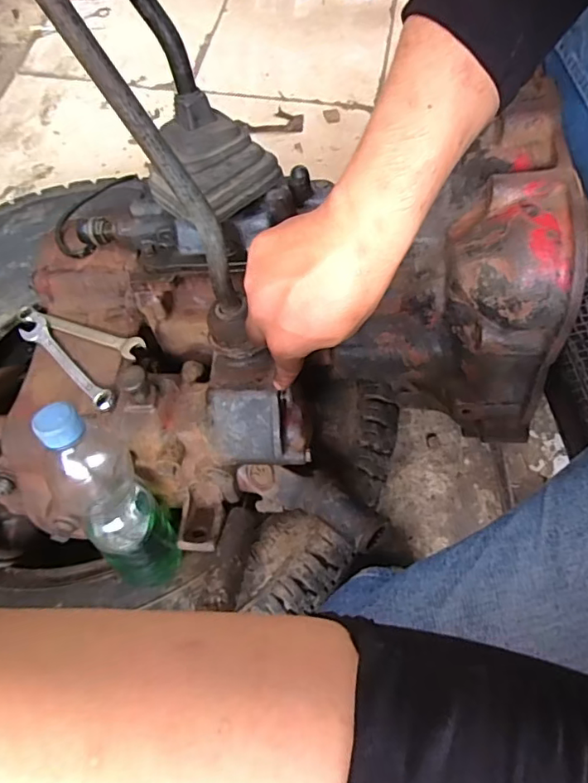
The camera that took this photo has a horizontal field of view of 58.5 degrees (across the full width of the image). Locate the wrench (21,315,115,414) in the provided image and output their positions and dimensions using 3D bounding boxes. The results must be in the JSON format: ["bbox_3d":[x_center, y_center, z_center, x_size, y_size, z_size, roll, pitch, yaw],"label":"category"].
[{"bbox_3d":[-0.233,-0.032,0.543,0.155,0.014,0.028,39,72,18],"label":"wrench"}]

